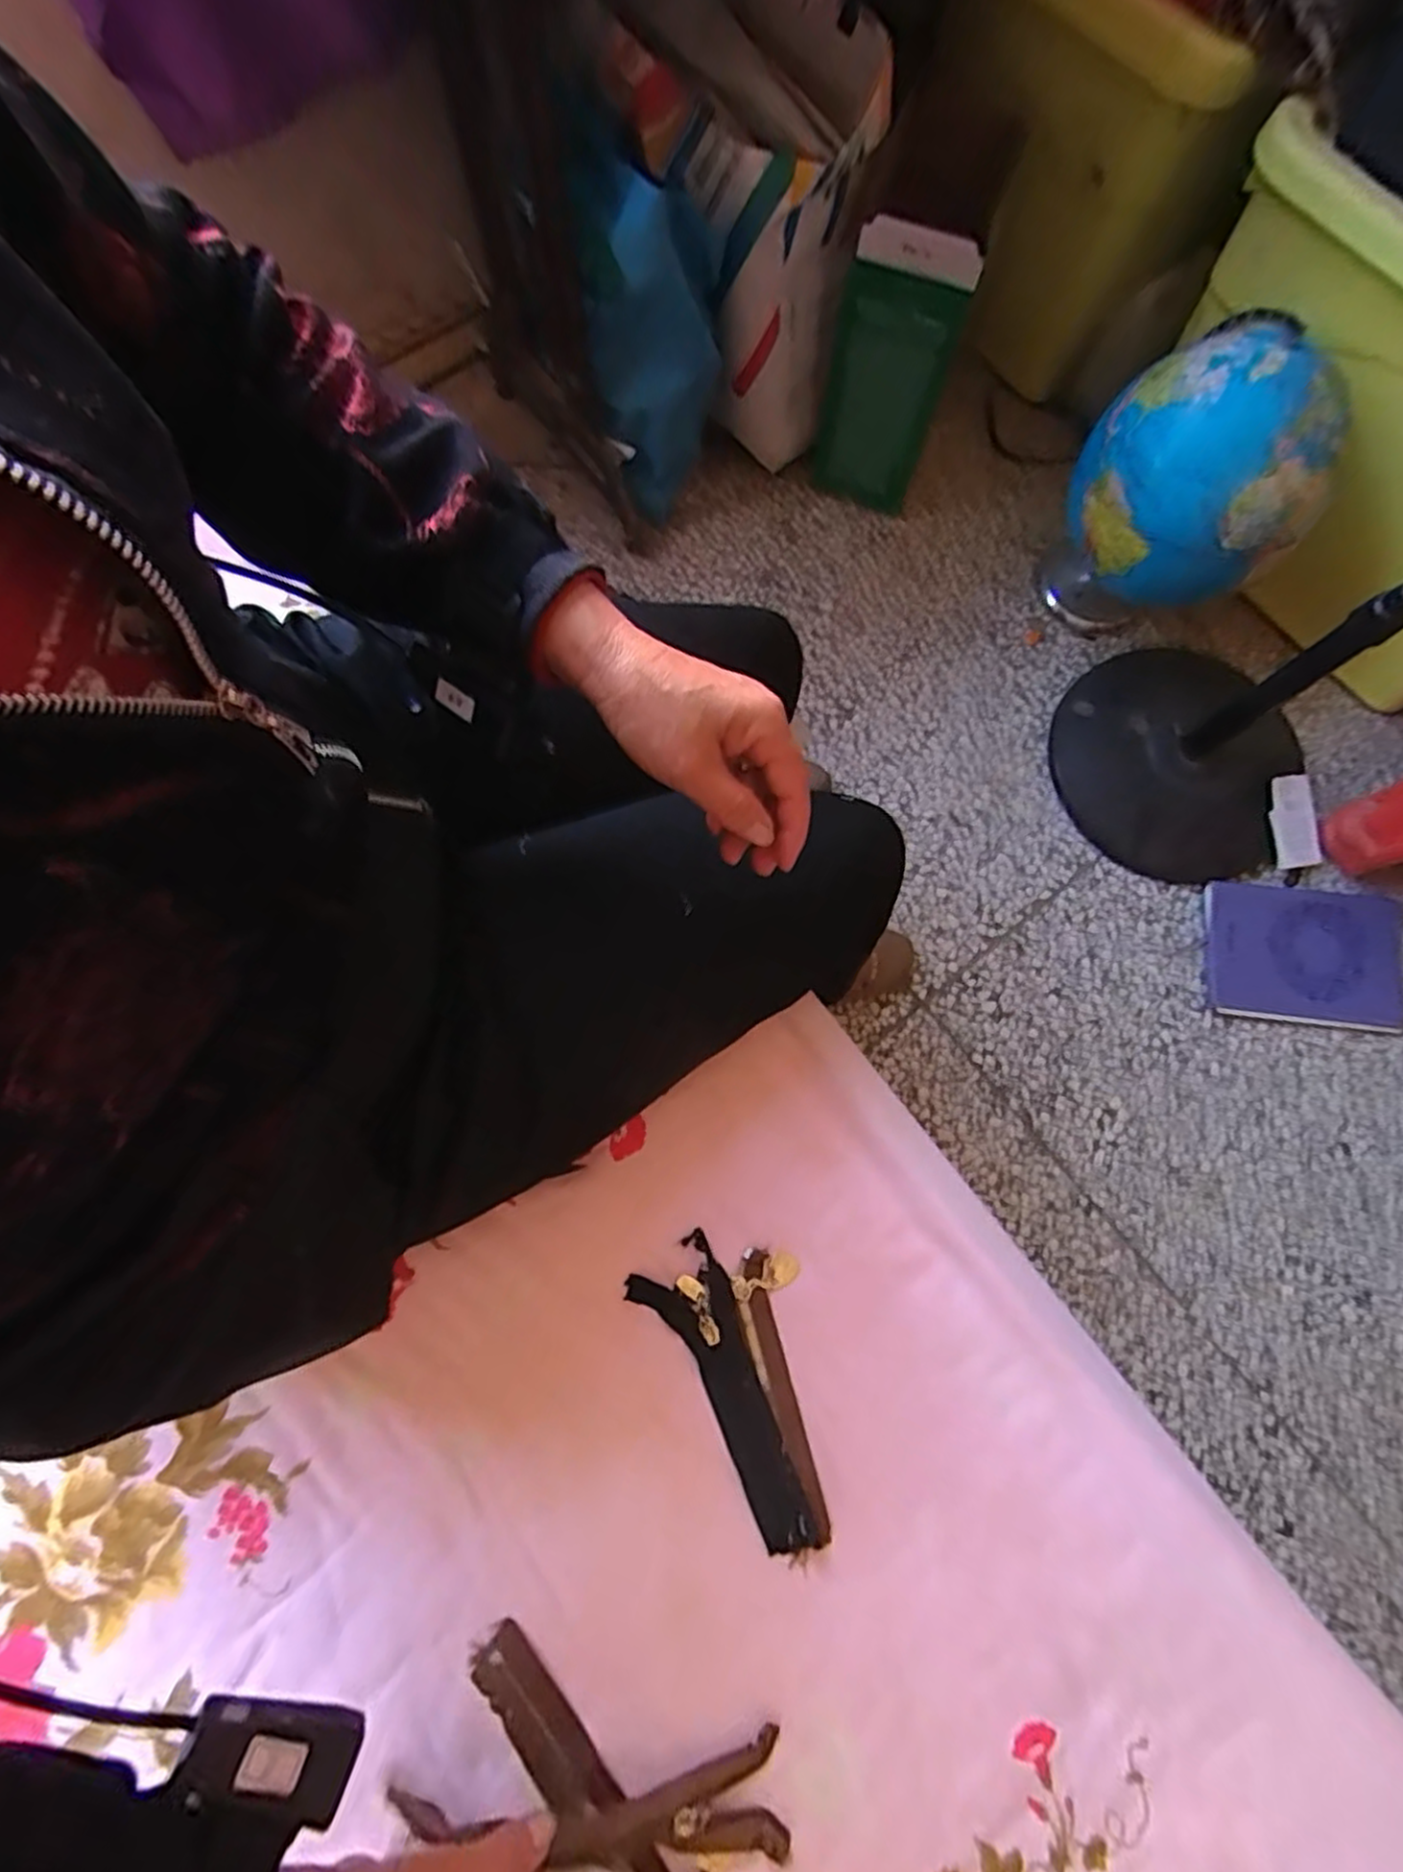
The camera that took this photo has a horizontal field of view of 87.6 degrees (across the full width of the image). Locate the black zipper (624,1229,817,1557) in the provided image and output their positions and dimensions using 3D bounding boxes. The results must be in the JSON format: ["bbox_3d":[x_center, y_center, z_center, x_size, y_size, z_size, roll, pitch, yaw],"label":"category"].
[{"bbox_3d":[0.022,0.285,0.462,0.058,0.008,0.177,-30,73,-15],"label":"black zipper"}]

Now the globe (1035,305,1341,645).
[{"bbox_3d":[0.597,-0.545,0.948,0.268,0.359,0.247,38,80,7],"label":"globe"}]

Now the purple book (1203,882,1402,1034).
[{"bbox_3d":[0.831,0.029,0.999,0.271,0.013,0.183,7,78,1],"label":"purple book"}]

